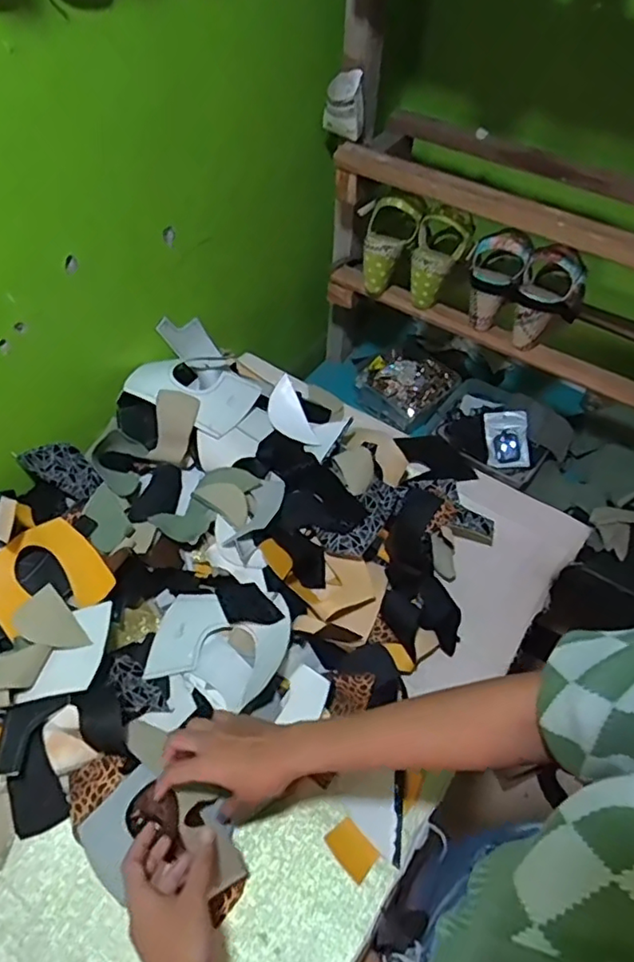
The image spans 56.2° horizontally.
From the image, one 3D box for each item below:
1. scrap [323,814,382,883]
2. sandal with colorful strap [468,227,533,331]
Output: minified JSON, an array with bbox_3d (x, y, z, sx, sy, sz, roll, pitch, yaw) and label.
[{"bbox_3d":[0.035,0.367,0.592,0.034,0.004,0.049,-40,67,-23],"label":"scrap"},{"bbox_3d":[0.264,-0.295,0.886,0.080,0.137,0.073,14,51,7],"label":"sandal with colorful strap"}]

